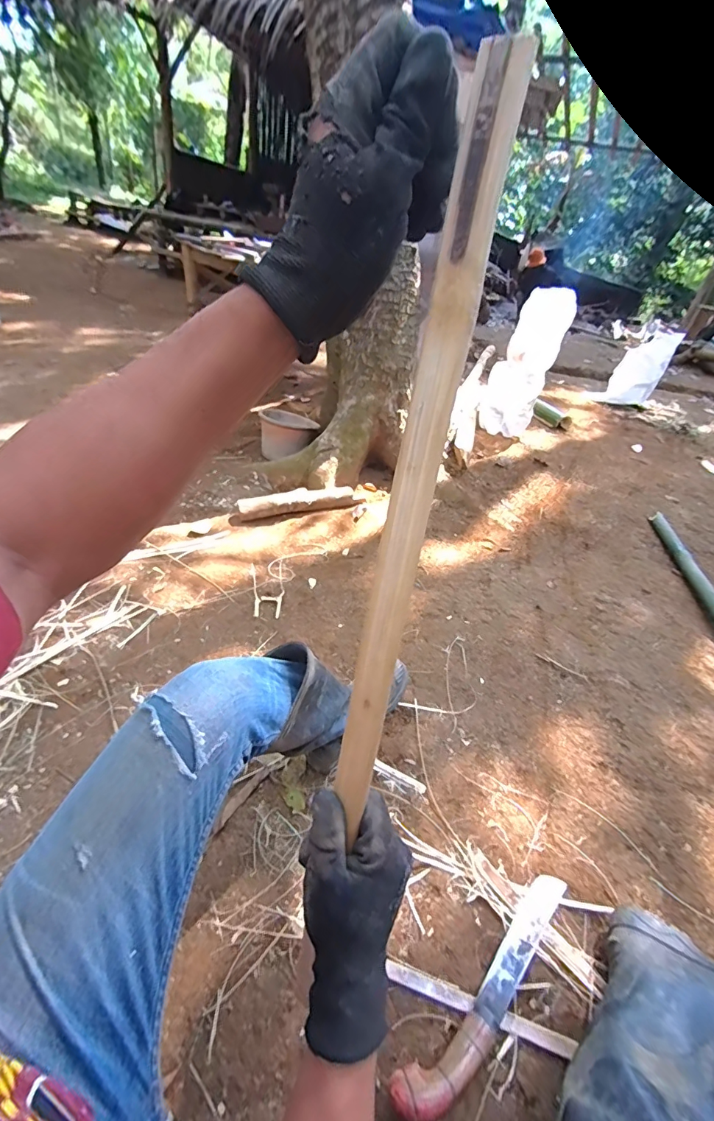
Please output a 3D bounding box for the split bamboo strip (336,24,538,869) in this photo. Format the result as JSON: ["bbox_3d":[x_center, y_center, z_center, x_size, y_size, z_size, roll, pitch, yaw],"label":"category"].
[{"bbox_3d":[0.030,-0.022,0.256,0.024,0.430,0.006,13,17,8],"label":"split bamboo strip"}]

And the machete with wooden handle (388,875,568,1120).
[{"bbox_3d":[0.184,0.544,0.564,0.349,0.039,0.056,-23,46,-33],"label":"machete with wooden handle"}]

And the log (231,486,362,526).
[{"bbox_3d":[-0.219,-0.210,1.594,0.479,0.074,0.073,-9,42,-23],"label":"log"}]

